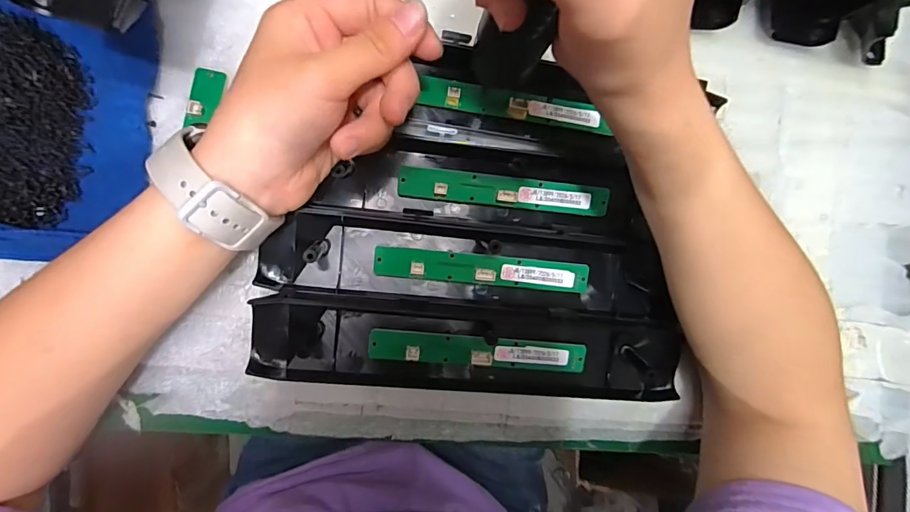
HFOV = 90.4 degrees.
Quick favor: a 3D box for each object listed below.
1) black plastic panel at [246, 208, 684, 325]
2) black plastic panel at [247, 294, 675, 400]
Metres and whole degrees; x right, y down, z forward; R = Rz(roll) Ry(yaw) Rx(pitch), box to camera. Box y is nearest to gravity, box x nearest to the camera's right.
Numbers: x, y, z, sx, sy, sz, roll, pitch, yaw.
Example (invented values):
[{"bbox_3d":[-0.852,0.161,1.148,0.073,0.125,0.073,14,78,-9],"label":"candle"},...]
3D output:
[{"bbox_3d":[0.015,0.007,0.293,0.261,0.022,0.052,7,87,-9],"label":"black plastic panel"},{"bbox_3d":[0.017,0.061,0.285,0.272,0.018,0.054,6,88,-9],"label":"black plastic panel"}]

